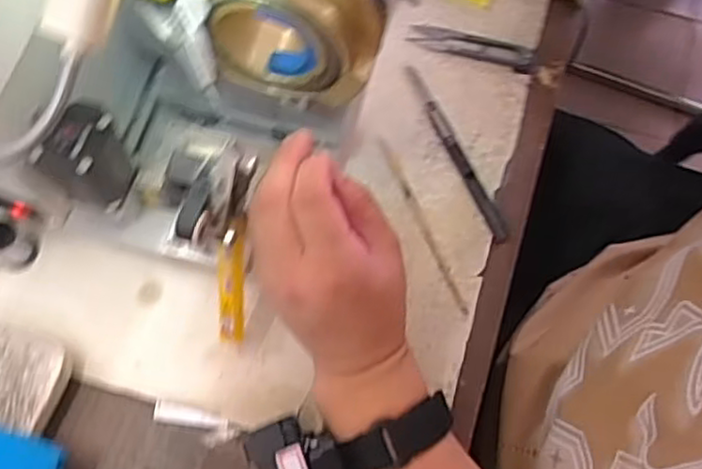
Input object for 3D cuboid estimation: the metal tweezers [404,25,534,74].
[{"bbox_3d":[0.102,-0.159,0.574,0.102,0.004,0.024,17,69,5],"label":"metal tweezers"}]

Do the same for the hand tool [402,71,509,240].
[{"bbox_3d":[0.081,-0.067,0.537,0.012,0.005,0.162,-22,71,-9],"label":"hand tool"}]

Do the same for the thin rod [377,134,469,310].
[{"bbox_3d":[0.053,-0.009,0.516,0.008,0.004,0.152,-20,70,-9],"label":"thin rod"}]

